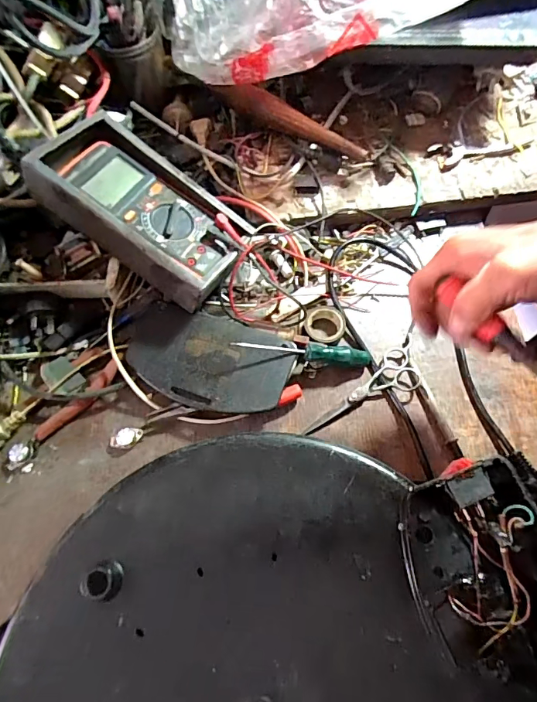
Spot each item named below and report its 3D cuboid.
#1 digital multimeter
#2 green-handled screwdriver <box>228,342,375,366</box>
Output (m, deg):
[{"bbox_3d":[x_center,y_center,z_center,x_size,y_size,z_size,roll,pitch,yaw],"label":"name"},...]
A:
[{"bbox_3d":[-0.130,-0.140,0.440,0.210,0.059,0.122,37,63,-3],"label":"digital multimeter"},{"bbox_3d":[0.036,0.000,0.435,0.143,0.017,0.022,6,71,-13],"label":"green-handled screwdriver"}]

